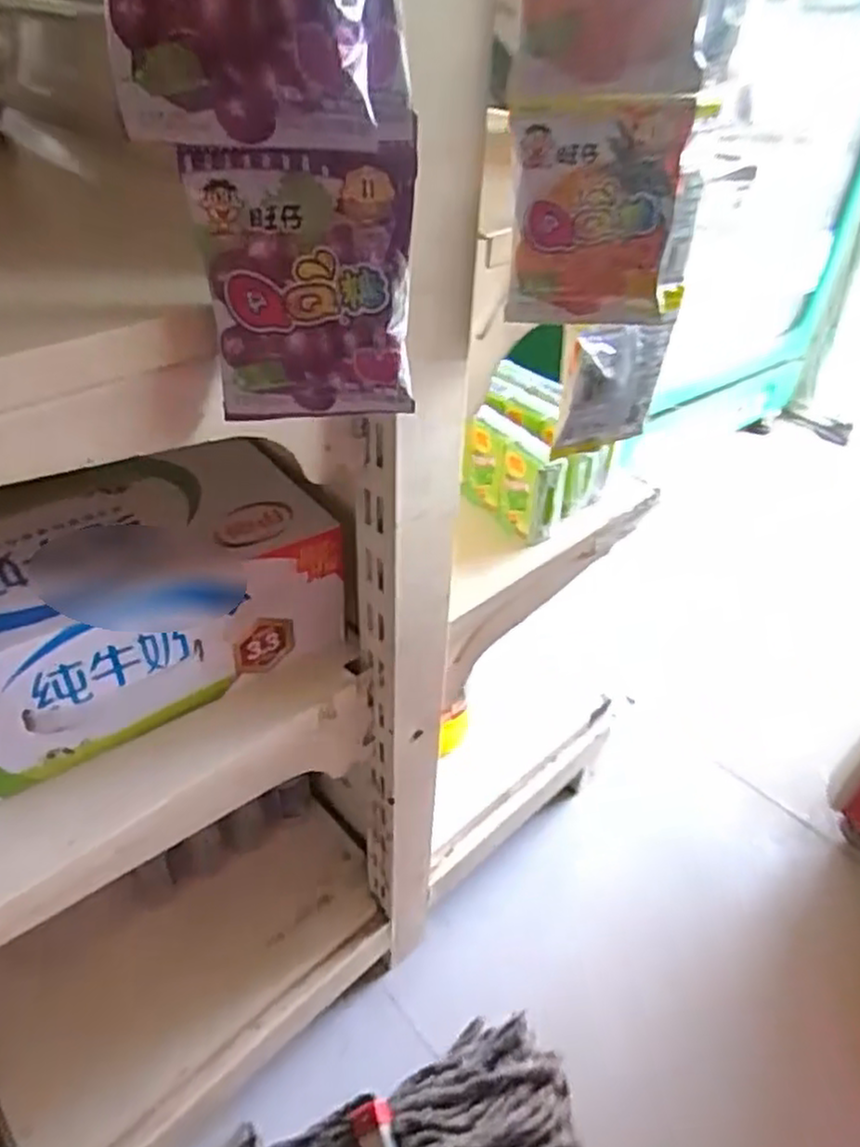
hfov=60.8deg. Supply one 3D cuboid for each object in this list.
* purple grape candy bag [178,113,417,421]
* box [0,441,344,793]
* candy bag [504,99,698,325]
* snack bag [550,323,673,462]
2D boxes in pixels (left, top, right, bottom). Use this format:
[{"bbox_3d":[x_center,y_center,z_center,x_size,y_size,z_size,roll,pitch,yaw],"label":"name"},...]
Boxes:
[{"bbox_3d":[-0.051,-0.119,0.318,0.087,0.114,0.018,-3,38,-6],"label":"purple grape candy bag"},{"bbox_3d":[-0.277,0.033,0.502,0.395,0.117,0.190,-24,45,-30],"label":"box"},{"bbox_3d":[0.086,-0.189,0.396,0.083,0.110,0.021,9,38,9],"label":"candy bag"},{"bbox_3d":[0.133,-0.131,0.530,0.085,0.107,0.024,-18,48,-16],"label":"snack bag"}]

